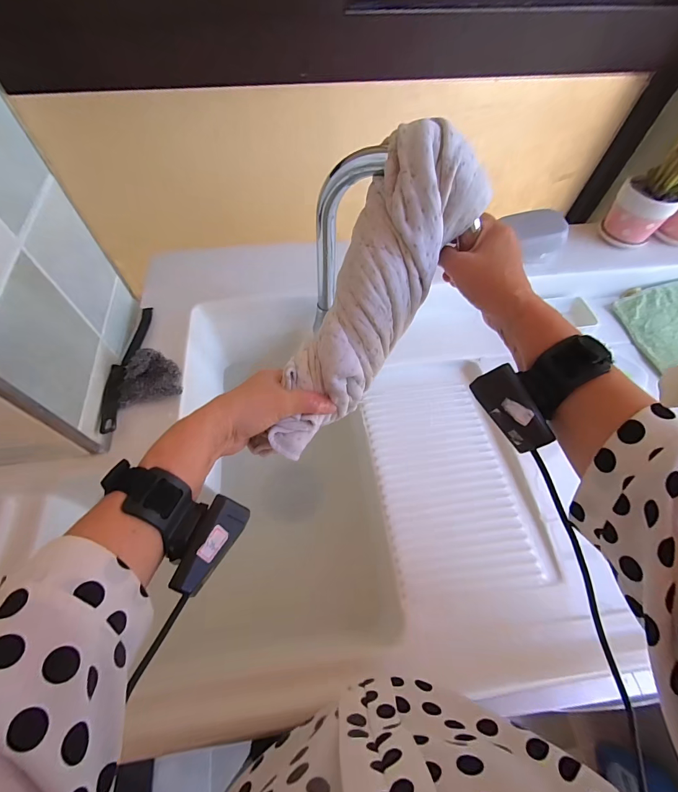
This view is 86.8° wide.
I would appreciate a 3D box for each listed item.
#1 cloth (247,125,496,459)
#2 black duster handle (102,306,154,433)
[{"bbox_3d":[0.026,-0.082,0.328,0.083,0.064,0.293,31,103,14],"label":"cloth"},{"bbox_3d":[-0.308,-0.049,0.518,0.025,0.025,0.223,-1,62,-2],"label":"black duster handle"}]

